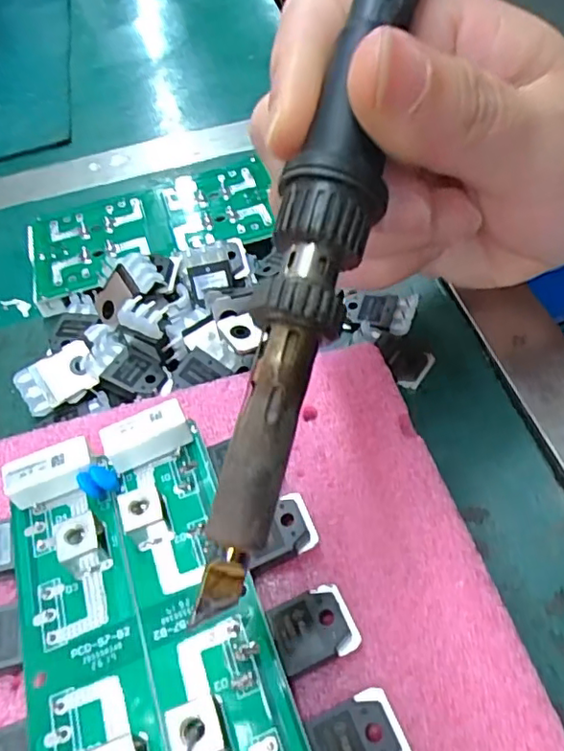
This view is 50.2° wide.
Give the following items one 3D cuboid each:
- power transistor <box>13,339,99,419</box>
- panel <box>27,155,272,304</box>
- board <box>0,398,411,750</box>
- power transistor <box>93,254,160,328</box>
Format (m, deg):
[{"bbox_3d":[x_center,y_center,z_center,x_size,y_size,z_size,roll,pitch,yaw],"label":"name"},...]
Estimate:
[{"bbox_3d":[-0.075,0.001,0.200,0.026,0.004,0.017,-30,95,-6],"label":"power transistor"},{"bbox_3d":[-0.052,-0.062,0.249,0.103,0.004,0.059,-23,54,-10],"label":"panel"},{"bbox_3d":[-0.031,0.056,0.133,0.085,0.015,0.105,-21,51,-10],"label":"board"},{"bbox_3d":[-0.055,-0.030,0.209,0.027,0.004,0.017,-40,69,19],"label":"power transistor"}]

